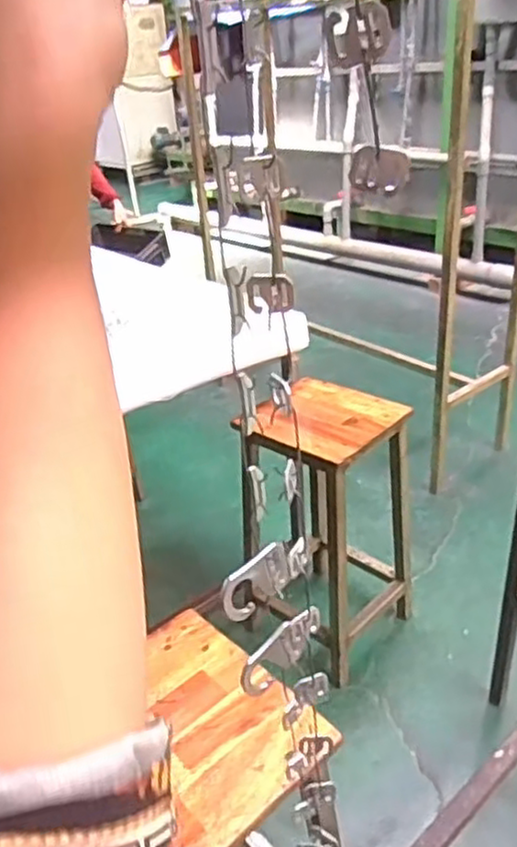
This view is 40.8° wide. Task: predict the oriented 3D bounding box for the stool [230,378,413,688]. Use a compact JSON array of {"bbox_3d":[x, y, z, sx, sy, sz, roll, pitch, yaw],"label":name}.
[{"bbox_3d":[0.169,0.257,1.700,0.303,0.637,0.326,19,38,35],"label":"stool"}]

